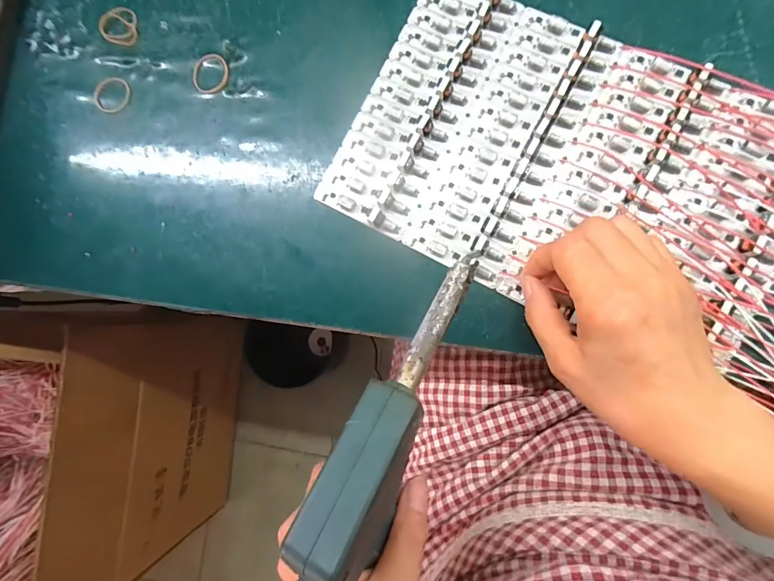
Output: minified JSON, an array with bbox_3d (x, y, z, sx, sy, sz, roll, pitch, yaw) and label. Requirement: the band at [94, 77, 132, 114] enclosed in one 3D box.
[{"bbox_3d":[-0.228,-0.162,0.328,0.033,0.004,0.031,-1,86,8],"label":"band"}]

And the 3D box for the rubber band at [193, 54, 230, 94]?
[{"bbox_3d":[-0.140,-0.173,0.315,0.029,0.006,0.032,27,90,9],"label":"rubber band"}]

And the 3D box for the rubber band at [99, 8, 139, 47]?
[{"bbox_3d":[-0.221,-0.220,0.329,0.035,0.004,0.031,21,89,9],"label":"rubber band"}]

